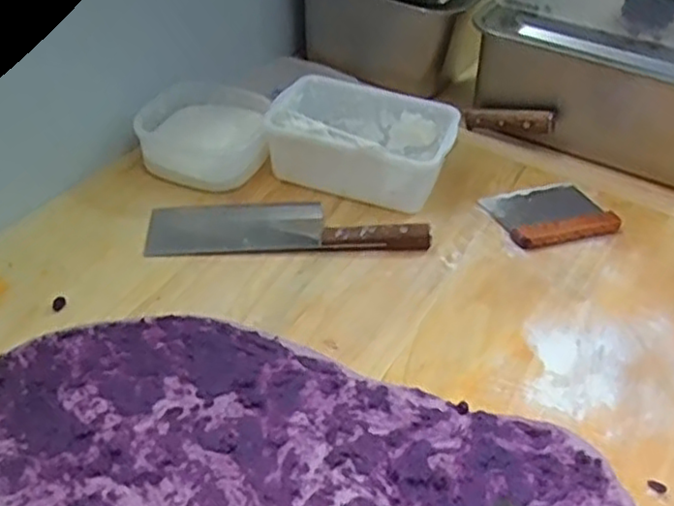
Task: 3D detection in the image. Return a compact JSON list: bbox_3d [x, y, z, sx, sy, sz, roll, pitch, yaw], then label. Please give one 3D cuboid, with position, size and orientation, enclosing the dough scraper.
[{"bbox_3d":[0.271,-0.050,0.864,0.155,0.016,0.109,-10,42,-17],"label":"dough scraper"}]

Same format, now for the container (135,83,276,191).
[{"bbox_3d":[-0.173,-0.153,0.911,0.165,0.069,0.168,1,40,-5],"label":"container"}]

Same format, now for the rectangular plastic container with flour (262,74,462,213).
[{"bbox_3d":[0.027,-0.140,0.888,0.230,0.088,0.153,18,41,15],"label":"rectangular plastic container with flour"}]

